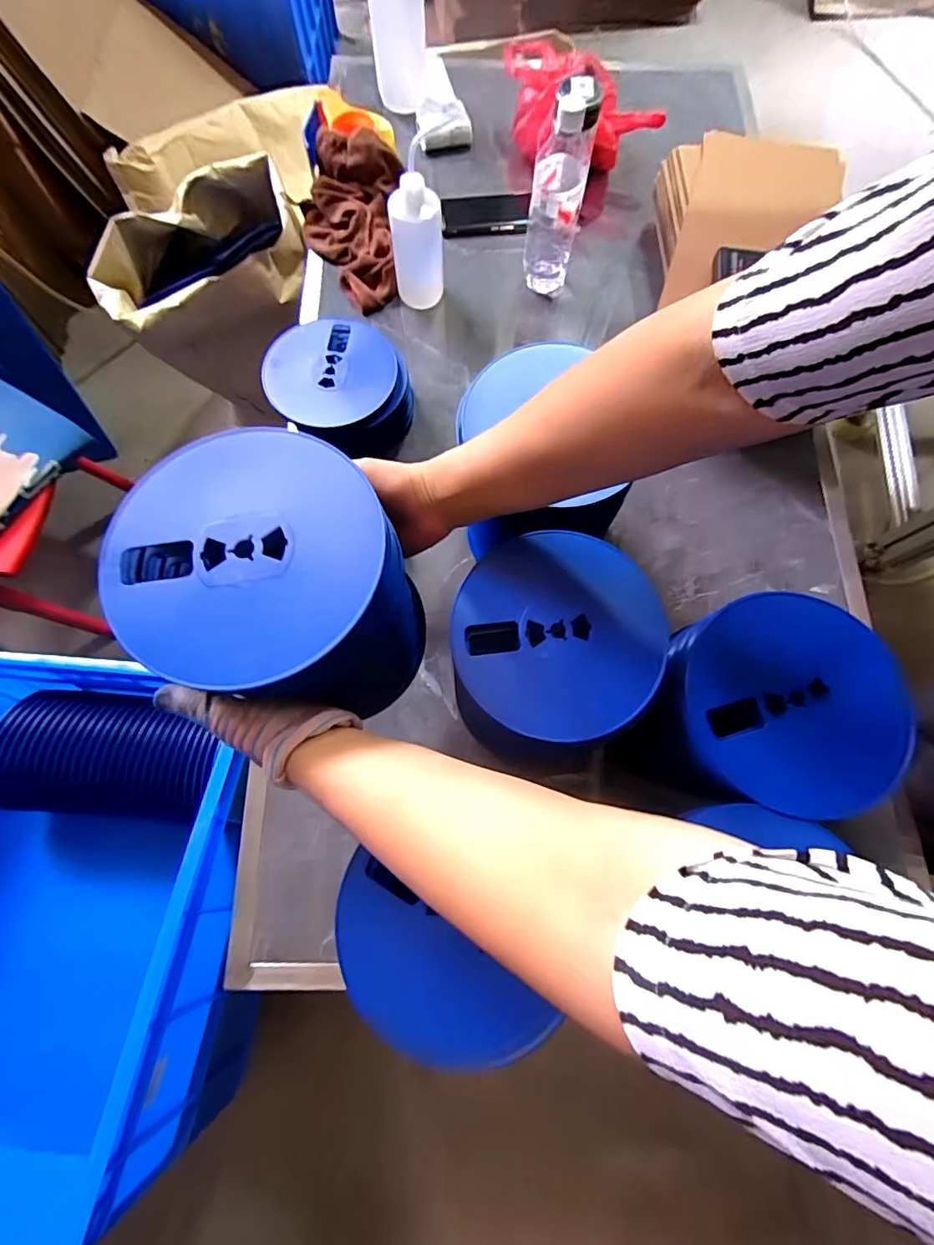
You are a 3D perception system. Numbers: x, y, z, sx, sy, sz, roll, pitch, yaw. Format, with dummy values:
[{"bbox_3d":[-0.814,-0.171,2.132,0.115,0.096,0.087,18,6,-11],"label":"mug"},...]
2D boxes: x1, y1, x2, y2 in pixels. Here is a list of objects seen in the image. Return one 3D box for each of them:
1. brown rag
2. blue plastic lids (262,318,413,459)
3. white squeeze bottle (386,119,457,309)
[{"bbox_3d":[-0.184,-0.644,0.793,0.173,0.068,0.308,-1,74,1],"label":"brown rag"},{"bbox_3d":[-0.170,-0.315,0.690,0.177,0.100,0.176,0,74,1],"label":"blue plastic lids"},{"bbox_3d":[-0.065,-0.556,0.714,0.087,0.190,0.068,1,74,2],"label":"white squeeze bottle"}]

